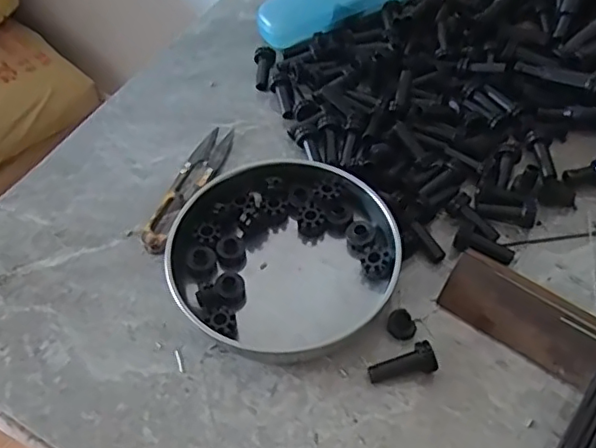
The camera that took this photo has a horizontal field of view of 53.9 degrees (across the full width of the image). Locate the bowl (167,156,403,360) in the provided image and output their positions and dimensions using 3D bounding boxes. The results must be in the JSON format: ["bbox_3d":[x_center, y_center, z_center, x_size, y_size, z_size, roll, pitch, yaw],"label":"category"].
[{"bbox_3d":[-0.009,0.018,0.372,0.136,0.029,0.132,-1,54,1],"label":"bowl"}]

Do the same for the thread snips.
[{"bbox_3d":[-0.076,-0.027,0.415,0.023,0.008,0.116,16,56,13],"label":"thread snips"}]

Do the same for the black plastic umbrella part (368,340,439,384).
[{"bbox_3d":[0.059,0.080,0.333,0.039,0.012,0.014,-21,54,7],"label":"black plastic umbrella part"}]

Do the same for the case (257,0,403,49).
[{"bbox_3d":[0.036,-0.196,0.518,0.148,0.034,0.047,-28,58,-18],"label":"case"}]

